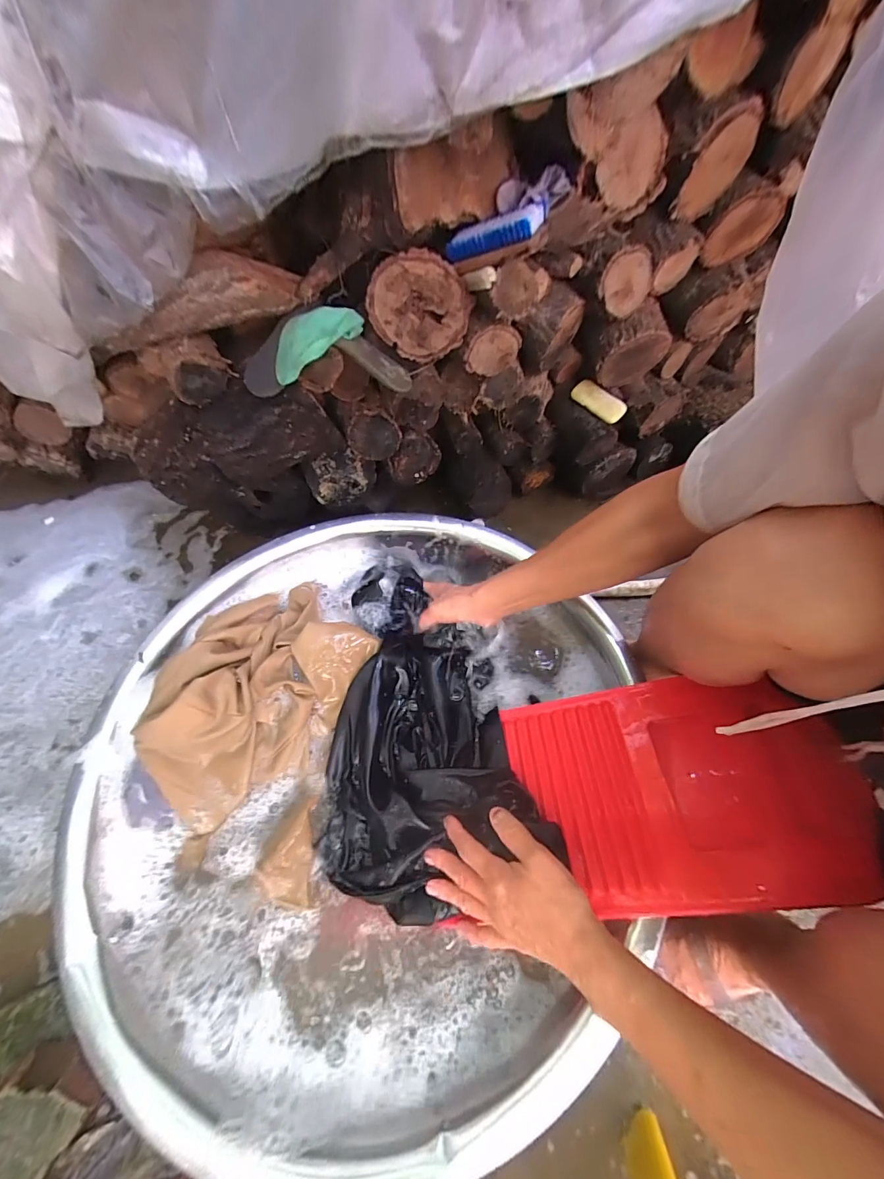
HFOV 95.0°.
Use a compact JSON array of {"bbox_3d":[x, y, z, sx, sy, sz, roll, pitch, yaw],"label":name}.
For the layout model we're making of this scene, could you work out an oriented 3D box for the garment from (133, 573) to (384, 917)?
[{"bbox_3d":[-0.213,0.136,0.491,0.250,0.068,0.347,9,60,7],"label":"garment"}]

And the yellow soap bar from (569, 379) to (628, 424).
[{"bbox_3d":[0.282,-0.338,0.725,0.097,0.019,0.046,38,67,8],"label":"yellow soap bar"}]

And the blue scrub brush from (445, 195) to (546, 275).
[{"bbox_3d":[0.065,-0.431,0.497,0.119,0.035,0.040,3,56,31],"label":"blue scrub brush"}]

